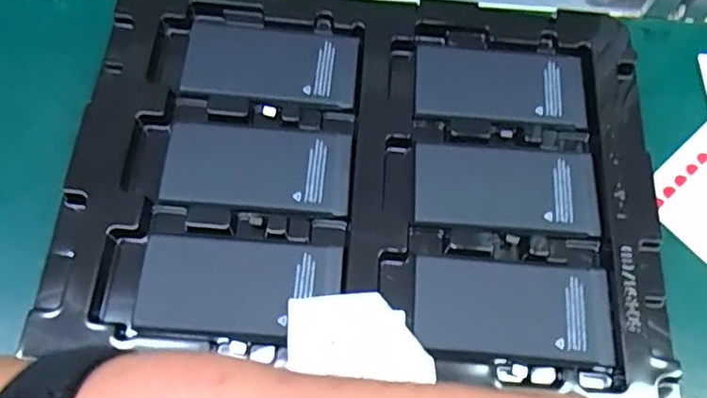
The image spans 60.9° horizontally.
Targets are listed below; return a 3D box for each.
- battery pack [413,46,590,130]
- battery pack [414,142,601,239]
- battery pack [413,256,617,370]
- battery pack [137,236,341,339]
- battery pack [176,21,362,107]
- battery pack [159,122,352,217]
[{"bbox_3d":[0.077,-0.058,0.314,0.087,0.005,0.044,4,66,-2],"label":"battery pack"},{"bbox_3d":[0.074,-0.005,0.293,0.086,0.007,0.043,5,66,-1],"label":"battery pack"},{"bbox_3d":[0.071,0.050,0.269,0.087,0.005,0.043,6,66,-1],"label":"battery pack"},{"bbox_3d":[-0.050,0.039,0.265,0.086,0.006,0.043,3,66,-2],"label":"battery pack"},{"bbox_3d":[-0.043,-0.070,0.312,0.087,0.004,0.046,6,66,-1],"label":"battery pack"},{"bbox_3d":[-0.045,-0.015,0.290,0.087,0.006,0.044,3,66,-2],"label":"battery pack"}]

